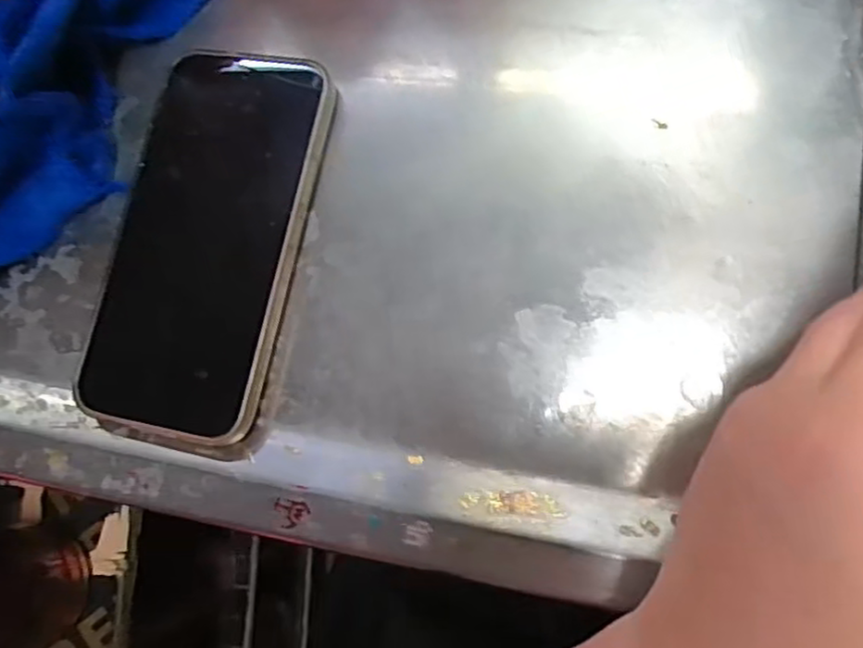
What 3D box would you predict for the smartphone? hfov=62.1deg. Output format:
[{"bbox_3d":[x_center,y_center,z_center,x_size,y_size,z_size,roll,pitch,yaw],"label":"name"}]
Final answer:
[{"bbox_3d":[-0.093,-0.036,0.292,0.082,0.014,0.156,11,83,18],"label":"smartphone"}]

